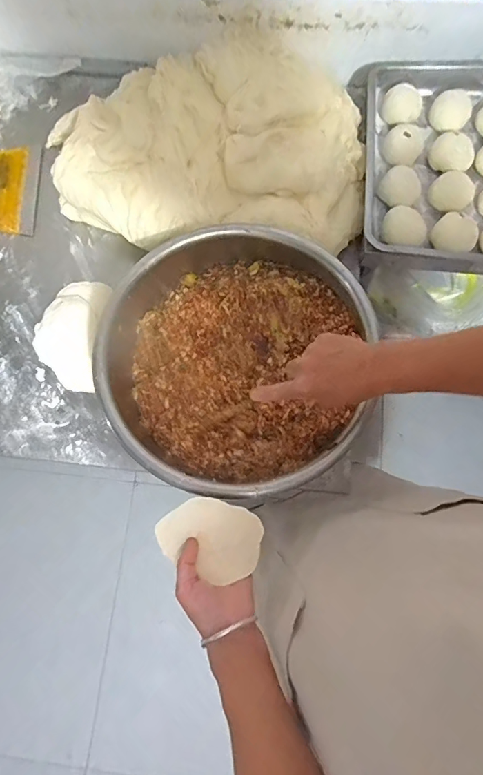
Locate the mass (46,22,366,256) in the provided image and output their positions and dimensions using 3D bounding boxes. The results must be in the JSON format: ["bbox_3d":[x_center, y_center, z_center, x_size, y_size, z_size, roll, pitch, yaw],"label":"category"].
[{"bbox_3d":[-0.068,-0.437,0.730,0.552,0.110,0.414,0,76,2],"label":"mass"}]

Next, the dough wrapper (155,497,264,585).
[{"bbox_3d":[-0.038,0.175,0.497,0.119,0.019,0.084,18,77,6],"label":"dough wrapper"}]

